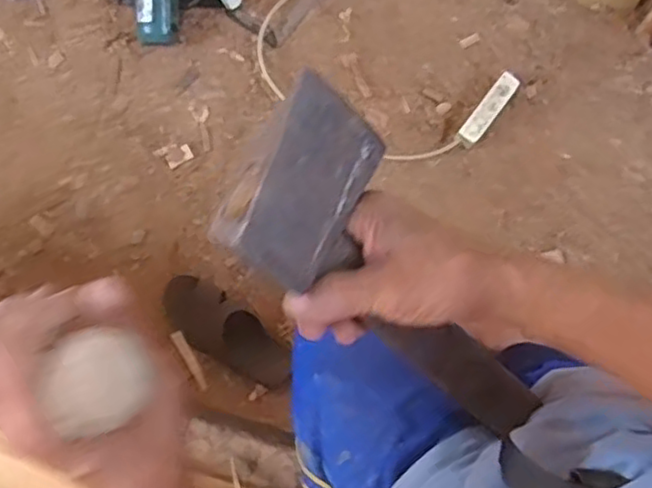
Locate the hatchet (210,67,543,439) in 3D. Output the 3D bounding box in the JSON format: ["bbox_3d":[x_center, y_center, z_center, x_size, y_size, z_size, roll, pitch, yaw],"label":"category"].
[{"bbox_3d":[0.051,0.042,0.446,0.104,0.030,0.309,-46,125,-9],"label":"hatchet"}]

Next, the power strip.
[{"bbox_3d":[0.308,-0.255,1.286,0.041,0.028,0.155,37,95,7],"label":"power strip"}]

